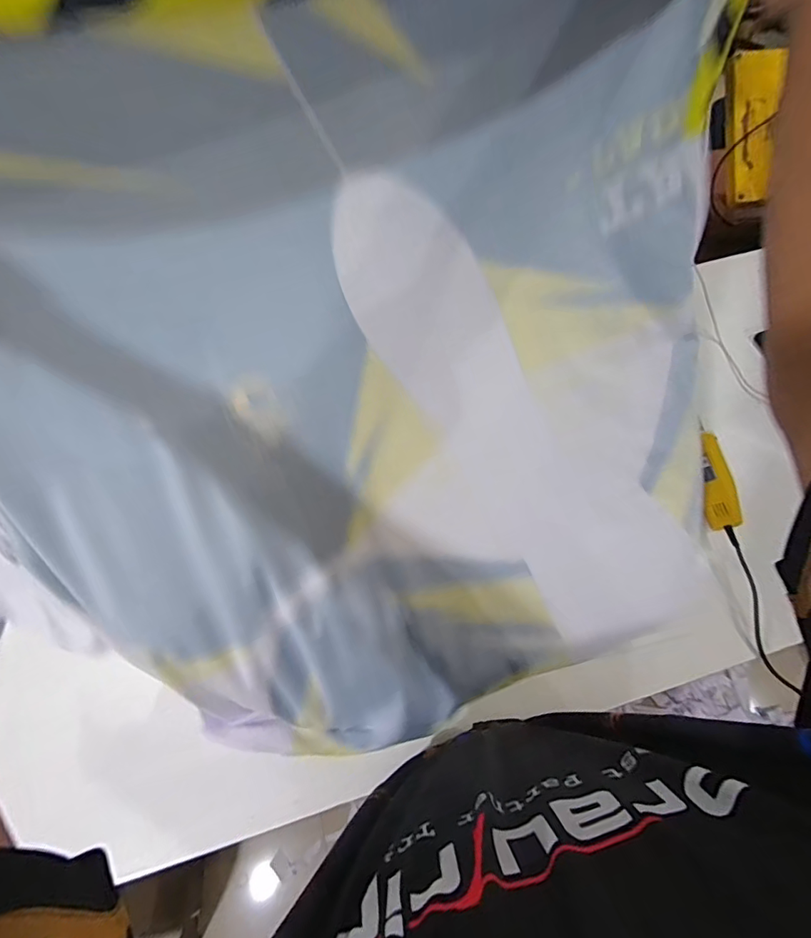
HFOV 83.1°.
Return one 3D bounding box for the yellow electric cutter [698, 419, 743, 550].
[{"bbox_3d":[0.518,0.019,0.762,0.047,0.032,0.205,-1,75,0],"label":"yellow electric cutter"}]

